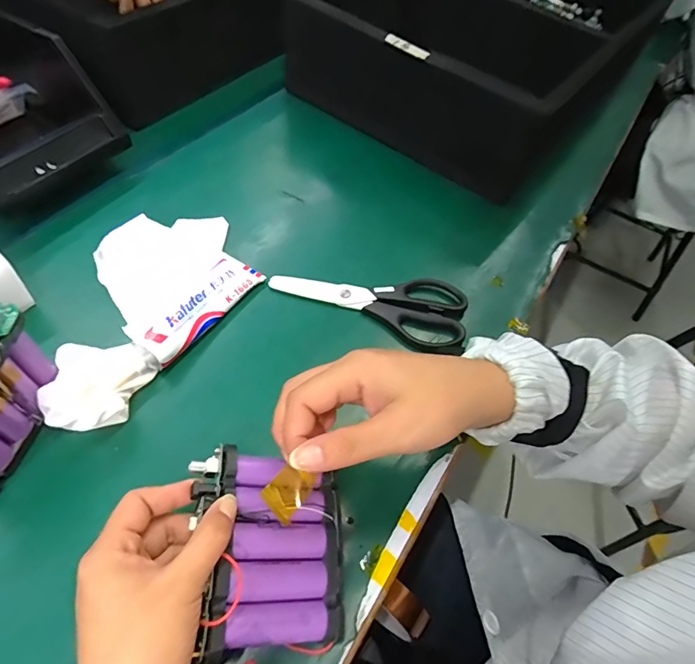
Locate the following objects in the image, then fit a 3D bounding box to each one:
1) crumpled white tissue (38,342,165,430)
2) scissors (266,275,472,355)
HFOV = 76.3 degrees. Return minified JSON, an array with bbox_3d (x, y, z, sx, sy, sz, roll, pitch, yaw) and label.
[{"bbox_3d":[-0.192,0.041,0.345,0.064,0.034,0.075,16,56,0],"label":"crumpled white tissue"},{"bbox_3d":[0.021,-0.031,0.431,0.187,0.009,0.079,15,55,2],"label":"scissors"}]

